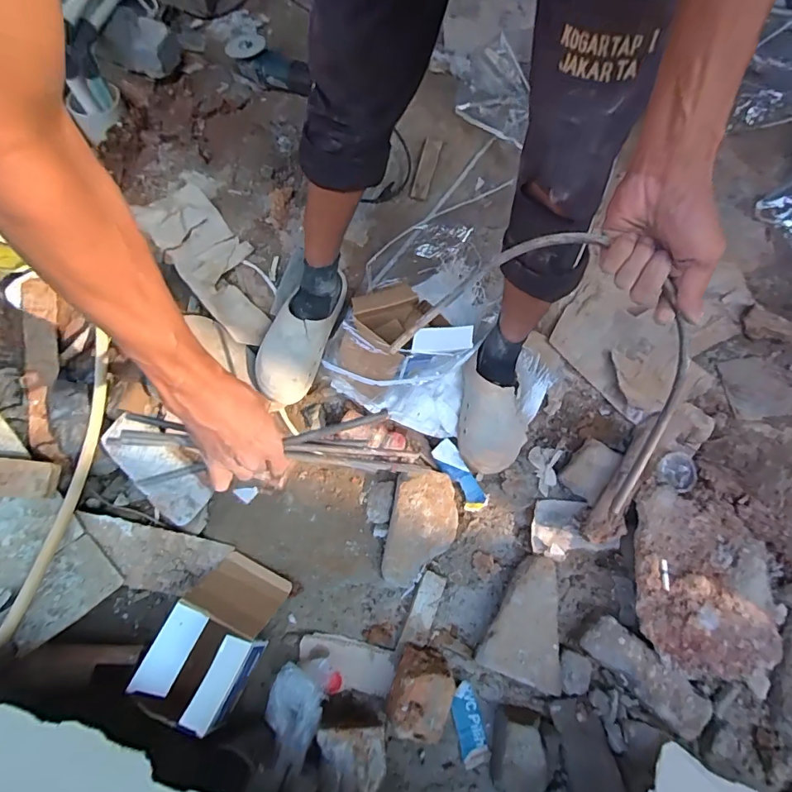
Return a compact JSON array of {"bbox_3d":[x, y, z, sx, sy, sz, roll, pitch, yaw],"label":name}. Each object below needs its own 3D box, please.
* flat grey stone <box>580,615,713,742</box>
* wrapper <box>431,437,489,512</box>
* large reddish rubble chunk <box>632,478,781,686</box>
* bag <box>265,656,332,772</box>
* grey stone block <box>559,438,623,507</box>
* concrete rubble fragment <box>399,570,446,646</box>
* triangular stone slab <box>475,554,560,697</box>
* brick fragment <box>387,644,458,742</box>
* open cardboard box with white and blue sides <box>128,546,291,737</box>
[{"bbox_3d":[0.400,0.446,0.780,0.199,0.039,0.072,42,72,15],"label":"flat grey stone"},{"bbox_3d":[0.118,0.149,0.900,0.044,0.023,0.140,-35,92,-15],"label":"wrapper"},{"bbox_3d":[0.531,0.314,0.822,0.253,0.063,0.294,10,67,2],"label":"large reddish rubble chunk"},{"bbox_3d":[-0.151,0.467,0.731,0.083,0.066,0.138,13,67,4],"label":"bag"},{"bbox_3d":[0.360,0.135,0.902,0.072,0.044,0.107,37,71,13],"label":"grey stone block"},{"bbox_3d":[0.047,0.357,0.819,0.042,0.013,0.115,22,68,7],"label":"concrete rubble fragment"},{"bbox_3d":[0.227,0.364,0.799,0.135,0.044,0.196,21,68,7],"label":"triangular stone slab"},{"bbox_3d":[0.039,0.454,0.745,0.089,0.069,0.115,18,68,6],"label":"brick fragment"},{"bbox_3d":[-0.270,0.352,0.720,0.136,0.141,0.218,23,68,8],"label":"open cardboard box with white and blue sides"}]

